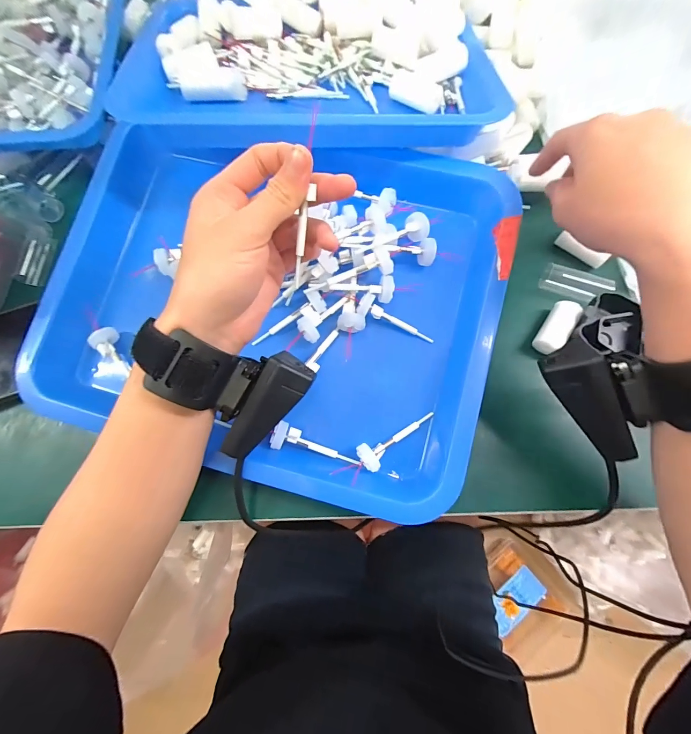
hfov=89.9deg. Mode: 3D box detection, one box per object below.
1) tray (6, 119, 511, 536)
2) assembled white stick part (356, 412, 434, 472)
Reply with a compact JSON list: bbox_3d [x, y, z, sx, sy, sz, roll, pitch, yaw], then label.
[{"bbox_3d":[-0.055,-0.056,0.275,0.328,0.057,0.272,16,77,6],"label":"tray"},{"bbox_3d":[0.038,0.053,0.254,0.062,0.014,0.020,-31,77,-6],"label":"assembled white stick part"}]

